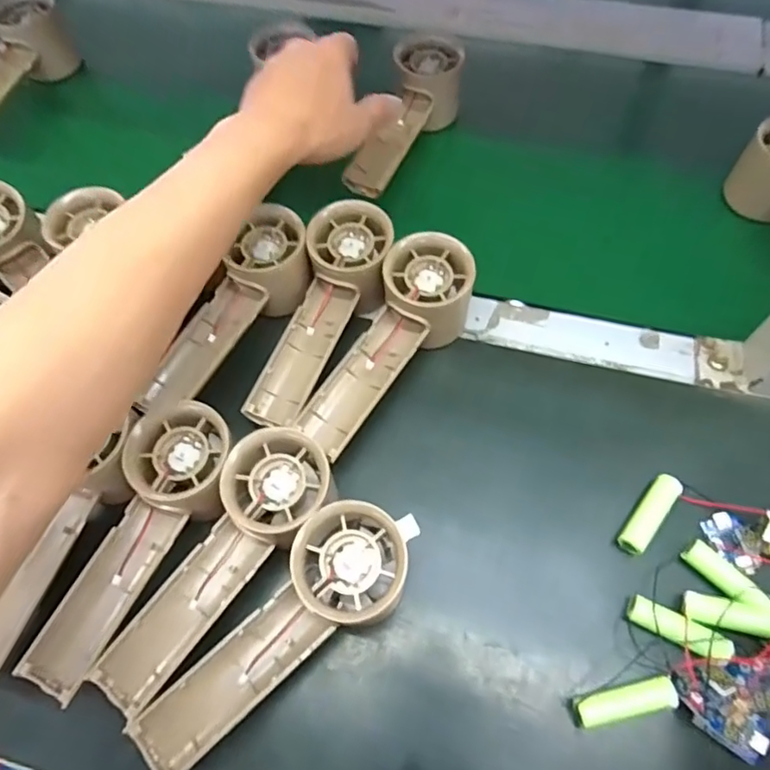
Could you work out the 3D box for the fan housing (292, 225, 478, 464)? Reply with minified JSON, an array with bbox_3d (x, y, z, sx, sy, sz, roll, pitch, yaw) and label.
[{"bbox_3d":[0.004,-0.022,0.362,0.052,0.051,0.149,31,81,17],"label":"fan housing"}]

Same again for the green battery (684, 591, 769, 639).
[{"bbox_3d":[0.180,0.118,0.286,0.049,0.012,0.016,6,61,30],"label":"green battery"}]

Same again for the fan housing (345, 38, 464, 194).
[{"bbox_3d":[0.018,-0.213,0.458,0.055,0.053,0.150,16,64,11],"label":"fan housing"}]

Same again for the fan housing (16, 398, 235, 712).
[{"bbox_3d":[-0.131,0.086,0.304,0.061,0.029,0.156,24,79,14],"label":"fan housing"}]

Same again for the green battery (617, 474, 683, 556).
[{"bbox_3d":[0.152,0.076,0.325,0.014,0.016,0.053,38,70,20],"label":"green battery"}]

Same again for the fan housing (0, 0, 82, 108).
[{"bbox_3d":[-0.345,-0.286,0.508,0.058,0.050,0.165,15,66,10],"label":"fan housing"}]

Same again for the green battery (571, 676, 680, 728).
[{"bbox_3d":[0.120,0.160,0.283,0.051,0.015,0.014,-10,62,-3],"label":"green battery"}]

